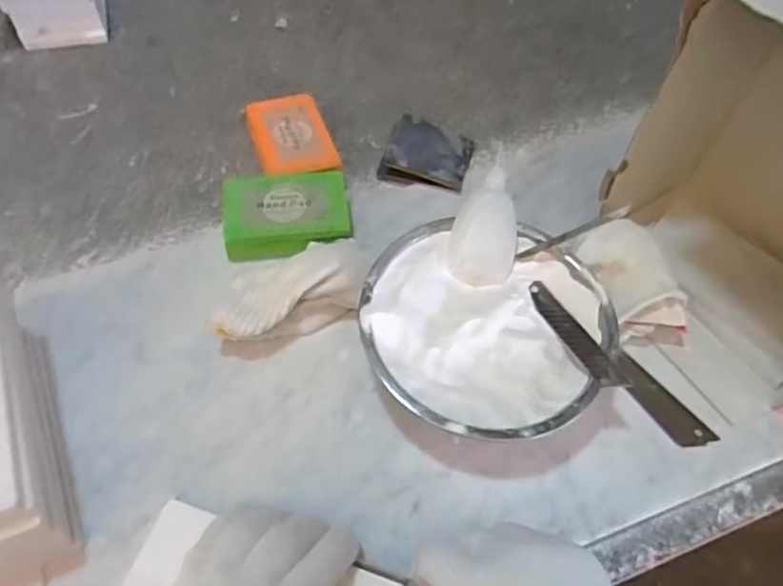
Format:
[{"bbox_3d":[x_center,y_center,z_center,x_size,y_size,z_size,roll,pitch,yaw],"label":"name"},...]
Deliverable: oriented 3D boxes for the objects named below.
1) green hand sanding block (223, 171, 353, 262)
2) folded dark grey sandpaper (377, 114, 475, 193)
[{"bbox_3d":[-0.078,-0.054,0.500,0.095,0.040,0.072,-1,56,-4],"label":"green hand sanding block"},{"bbox_3d":[0.033,-0.120,0.564,0.070,0.023,0.070,16,57,7],"label":"folded dark grey sandpaper"}]

